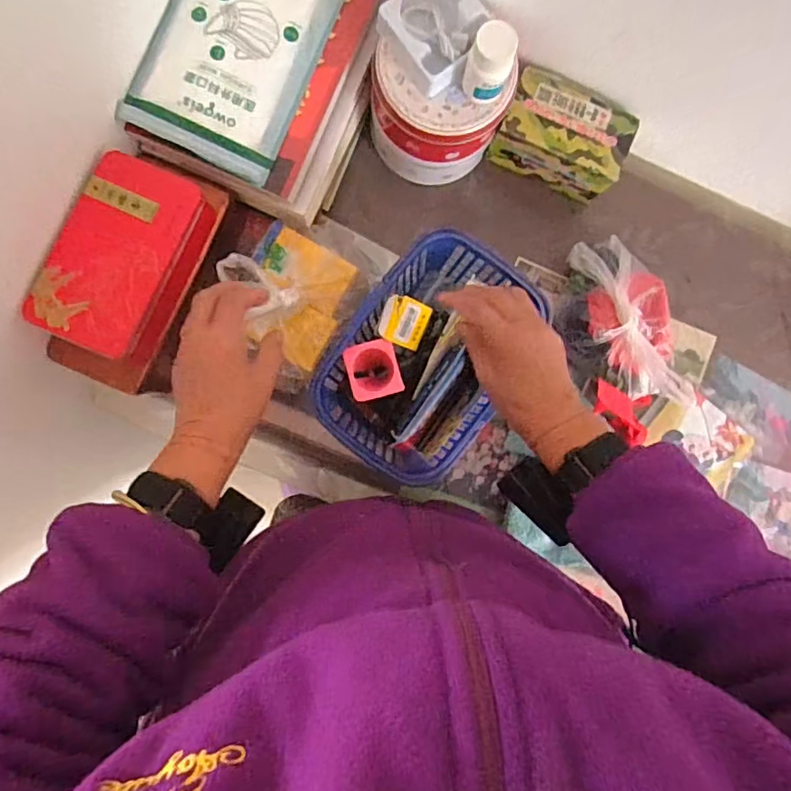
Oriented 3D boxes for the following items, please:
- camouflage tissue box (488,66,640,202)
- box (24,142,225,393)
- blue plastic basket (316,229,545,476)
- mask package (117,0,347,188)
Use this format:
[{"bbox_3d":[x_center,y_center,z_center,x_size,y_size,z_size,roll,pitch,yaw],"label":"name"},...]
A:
[{"bbox_3d":[0.178,-0.276,0.590,0.132,0.067,0.084,22,88,-4],"label":"camouflage tissue box"},{"bbox_3d":[-0.244,-0.113,0.495,0.103,0.058,0.199,21,88,-4],"label":"box"},{"bbox_3d":[0.036,-0.035,0.554,0.164,0.108,0.223,31,87,-3],"label":"blue plastic basket"},{"bbox_3d":[-0.137,-0.325,0.498,0.137,0.014,0.227,24,88,-7],"label":"mask package"}]

